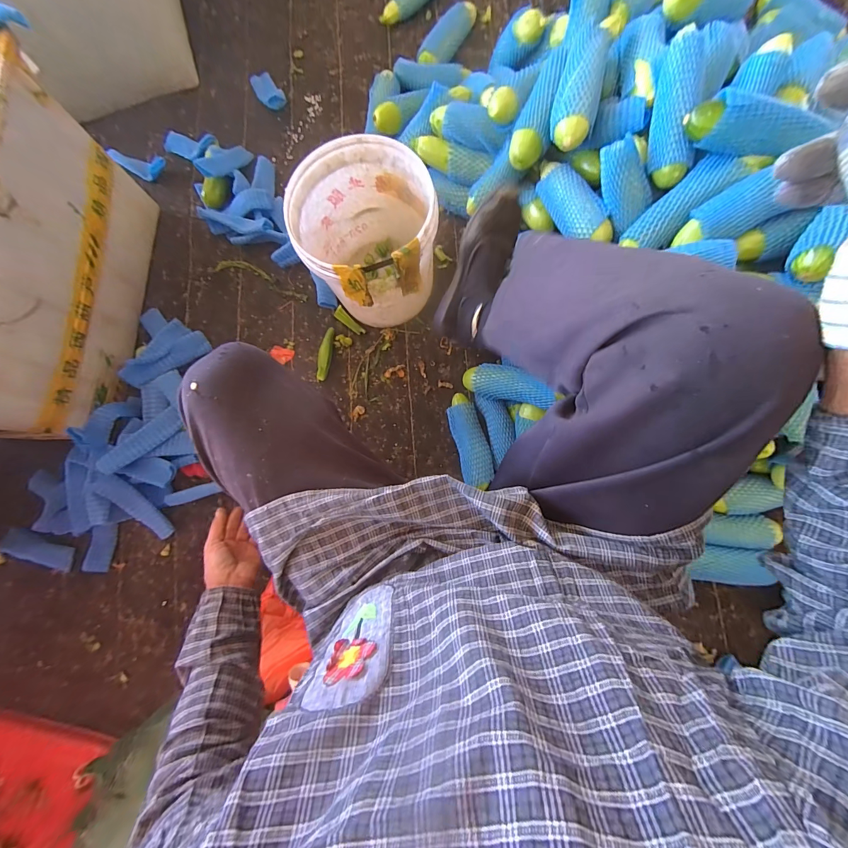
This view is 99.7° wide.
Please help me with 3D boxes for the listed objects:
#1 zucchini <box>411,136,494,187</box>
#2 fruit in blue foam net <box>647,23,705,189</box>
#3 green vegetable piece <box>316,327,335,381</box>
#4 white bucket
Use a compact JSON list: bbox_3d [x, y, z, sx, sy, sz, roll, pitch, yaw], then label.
[{"bbox_3d":[0.052,-0.569,0.770,0.182,0.049,0.050,30,85,8],"label":"zucchini"},{"bbox_3d":[0.382,-0.475,0.543,0.057,0.048,0.204,1,101,4],"label":"fruit in blue foam net"},{"bbox_3d":[-0.223,-0.160,0.814,0.028,0.027,0.123,5,82,5],"label":"green vegetable piece"},{"bbox_3d":[-0.101,-0.349,0.724,0.244,0.256,0.262,-1,81,4],"label":"white bucket"}]

